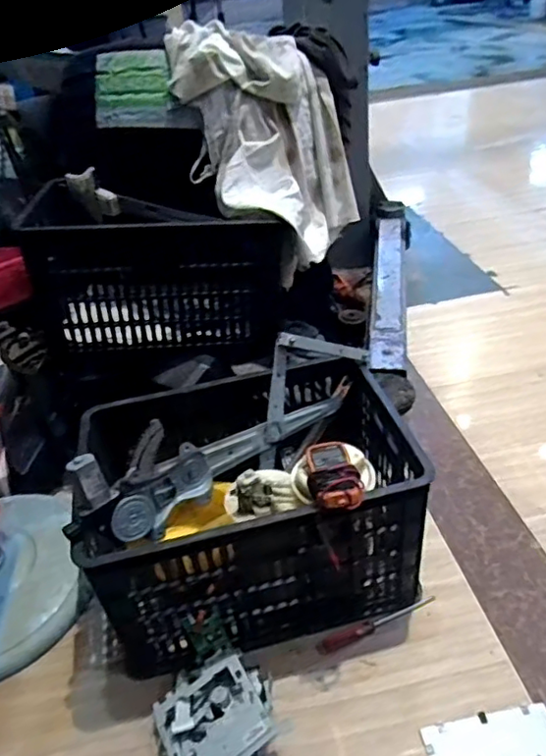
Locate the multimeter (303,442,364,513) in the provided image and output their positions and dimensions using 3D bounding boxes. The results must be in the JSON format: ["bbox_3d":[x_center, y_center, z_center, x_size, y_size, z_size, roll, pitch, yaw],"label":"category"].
[{"bbox_3d":[0.083,0.134,0.810,0.070,0.042,0.131,-14,22,5],"label":"multimeter"}]

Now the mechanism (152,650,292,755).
[{"bbox_3d":[-0.075,0.465,0.800,0.173,0.065,0.152,-21,35,-21],"label":"mechanism"}]

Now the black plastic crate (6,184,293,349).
[{"bbox_3d":[-0.224,-0.244,1.224,0.497,0.296,0.267,-7,35,0],"label":"black plastic crate"}]

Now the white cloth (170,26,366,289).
[{"bbox_3d":[-0.028,-0.454,1.168,0.286,0.401,0.308,11,39,24],"label":"white cloth"}]

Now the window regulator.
[{"bbox_3d":[-0.052,0.076,0.926,0.506,0.182,0.057,-31,42,-30],"label":"window regulator"}]

